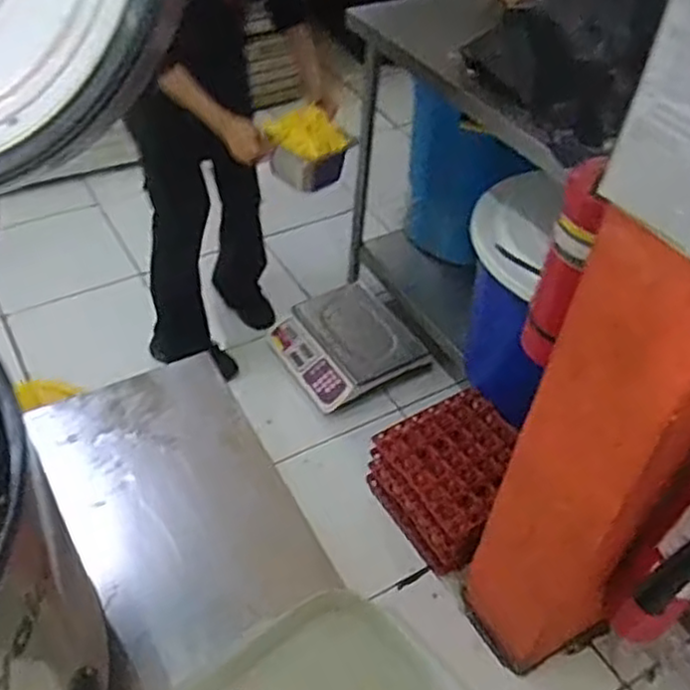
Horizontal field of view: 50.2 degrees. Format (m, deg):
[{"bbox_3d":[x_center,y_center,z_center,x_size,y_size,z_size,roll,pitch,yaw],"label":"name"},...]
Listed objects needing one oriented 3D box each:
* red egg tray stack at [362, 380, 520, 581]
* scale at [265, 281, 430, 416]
[{"bbox_3d":[0.255,0.294,1.649,0.305,0.190,0.314,-24,52,-26],"label":"red egg tray stack"},{"bbox_3d":[0.014,-0.010,1.981,0.330,0.135,0.308,-23,52,-25],"label":"scale"}]

